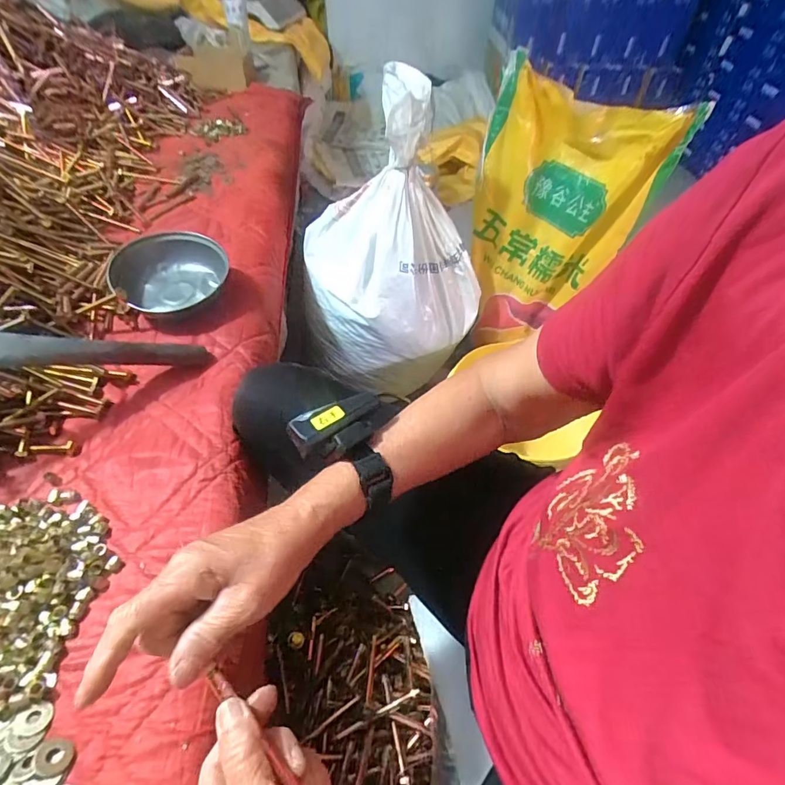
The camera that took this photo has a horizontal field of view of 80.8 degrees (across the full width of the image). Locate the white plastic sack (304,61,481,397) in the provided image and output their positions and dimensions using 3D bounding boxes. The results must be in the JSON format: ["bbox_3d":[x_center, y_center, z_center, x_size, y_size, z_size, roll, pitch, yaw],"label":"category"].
[{"bbox_3d":[-0.010,-0.228,0.789,0.280,0.449,0.224,32,53,23],"label":"white plastic sack"}]

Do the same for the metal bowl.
[{"bbox_3d":[-0.295,-0.159,0.614,0.144,0.054,0.125,-26,55,-25],"label":"metal bowl"}]

